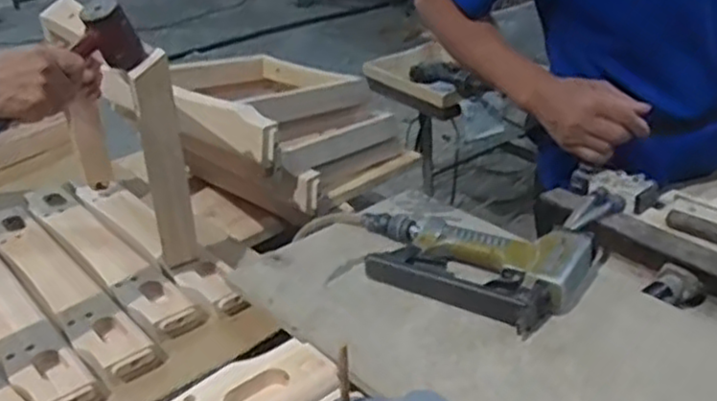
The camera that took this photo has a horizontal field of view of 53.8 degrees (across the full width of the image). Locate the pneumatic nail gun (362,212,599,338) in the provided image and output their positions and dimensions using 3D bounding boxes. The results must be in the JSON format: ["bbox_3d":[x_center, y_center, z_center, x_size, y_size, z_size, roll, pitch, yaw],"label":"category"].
[{"bbox_3d":[0.101,0.051,0.715,0.248,0.044,0.131,16,33,34],"label":"pneumatic nail gun"}]

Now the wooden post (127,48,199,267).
[{"bbox_3d":[-0.239,-0.036,0.890,0.048,0.289,0.022,-18,31,-23],"label":"wooden post"}]

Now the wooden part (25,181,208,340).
[{"bbox_3d":[-0.384,0.069,1.039,0.071,0.026,0.504,-24,33,-34],"label":"wooden part"}]

